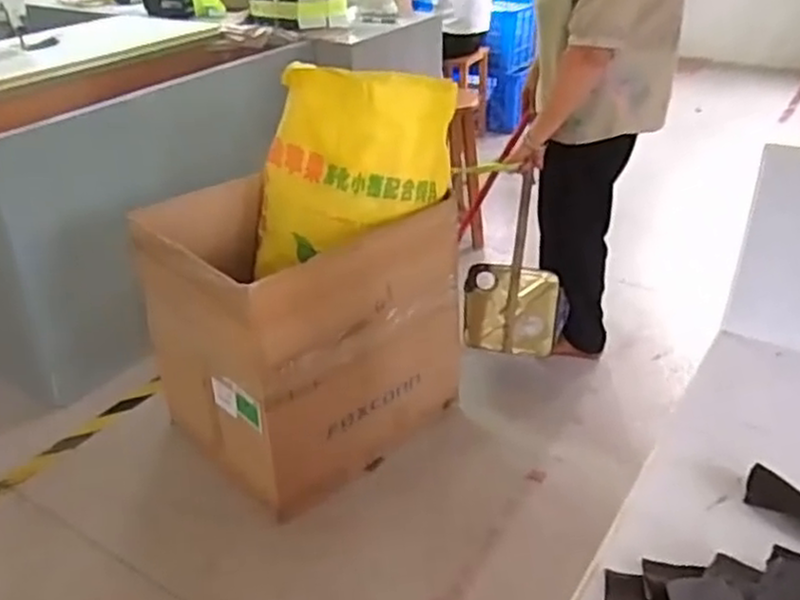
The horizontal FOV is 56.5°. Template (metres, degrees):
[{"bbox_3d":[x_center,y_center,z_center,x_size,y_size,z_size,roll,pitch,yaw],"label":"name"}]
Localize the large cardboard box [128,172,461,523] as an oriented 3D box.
[{"bbox_3d":[-0.241,0.043,1.803,0.576,0.561,0.518,-28,40,-37],"label":"large cardboard box"}]

